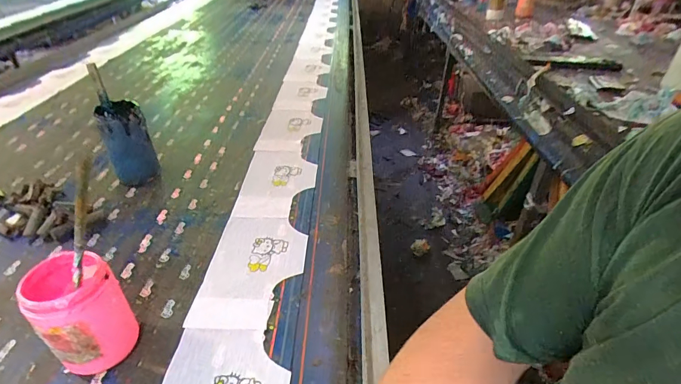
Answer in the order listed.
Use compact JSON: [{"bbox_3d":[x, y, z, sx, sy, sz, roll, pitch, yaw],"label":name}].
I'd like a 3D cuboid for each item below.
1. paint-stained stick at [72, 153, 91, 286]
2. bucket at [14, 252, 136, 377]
[{"bbox_3d":[-0.264,0.040,0.380,0.010,0.185,0.010,19,34,-15],"label":"paint-stained stick"},{"bbox_3d":[-0.335,0.158,0.496,0.096,0.153,0.094,27,45,33],"label":"bucket"}]

